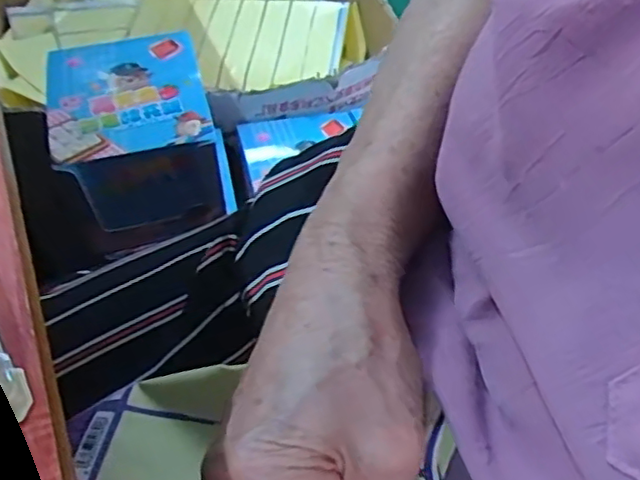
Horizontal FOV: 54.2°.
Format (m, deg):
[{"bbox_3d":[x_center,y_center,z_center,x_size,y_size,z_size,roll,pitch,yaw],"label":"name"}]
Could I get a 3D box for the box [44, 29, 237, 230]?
[{"bbox_3d":[-0.179,-0.112,0.620,0.149,0.104,0.159,-10,55,-12],"label":"box"}]

